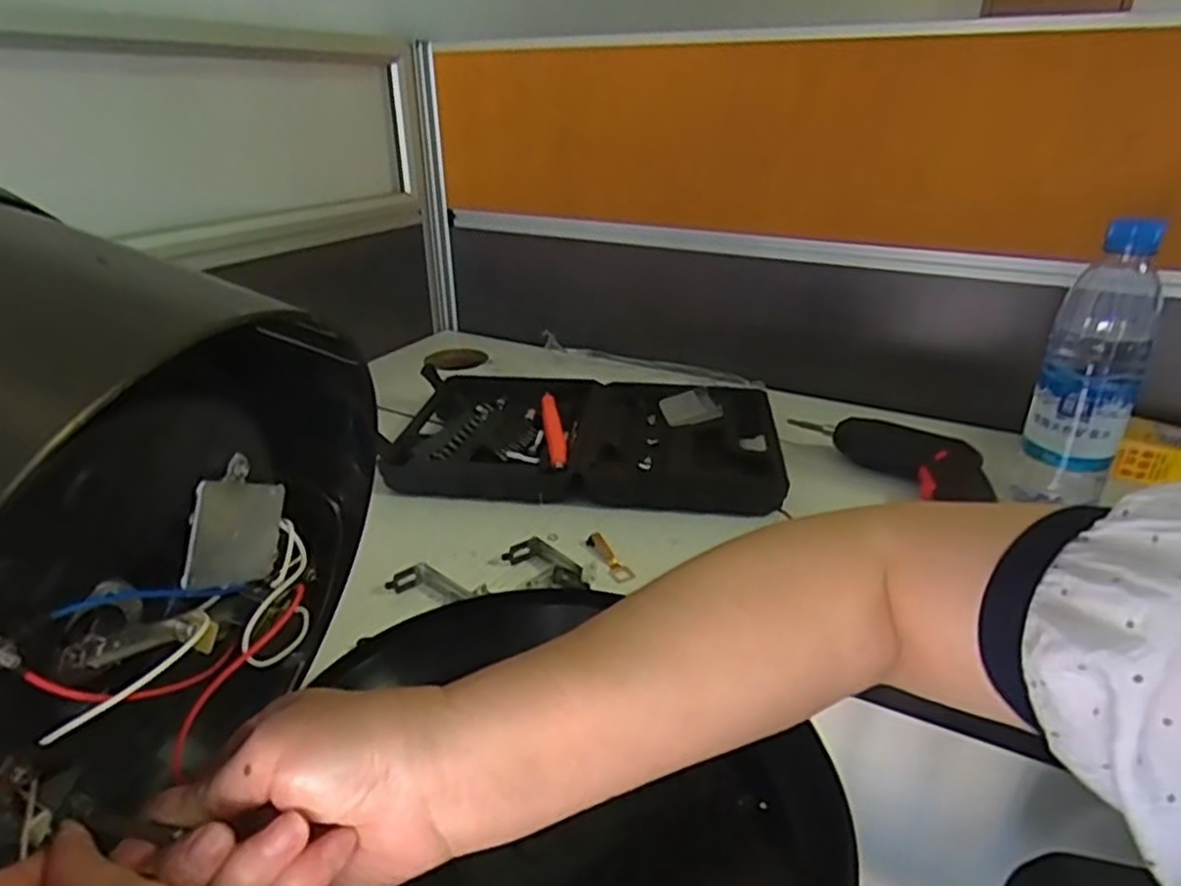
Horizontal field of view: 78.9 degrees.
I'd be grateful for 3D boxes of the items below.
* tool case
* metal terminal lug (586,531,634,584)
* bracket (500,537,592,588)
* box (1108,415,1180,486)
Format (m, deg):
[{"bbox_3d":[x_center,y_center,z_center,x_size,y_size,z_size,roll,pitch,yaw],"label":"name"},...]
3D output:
[{"bbox_3d":[-0.001,-0.013,0.669,0.332,0.033,0.217,4,27,6],"label":"tool case"},{"bbox_3d":[0.014,0.082,0.520,0.014,0.008,0.055,-13,29,-22],"label":"metal terminal lug"},{"bbox_3d":[-0.028,0.084,0.505,0.066,0.016,0.023,16,31,29],"label":"bracket"},{"bbox_3d":[0.487,0.013,0.600,0.066,0.040,0.051,23,34,38],"label":"box"}]

